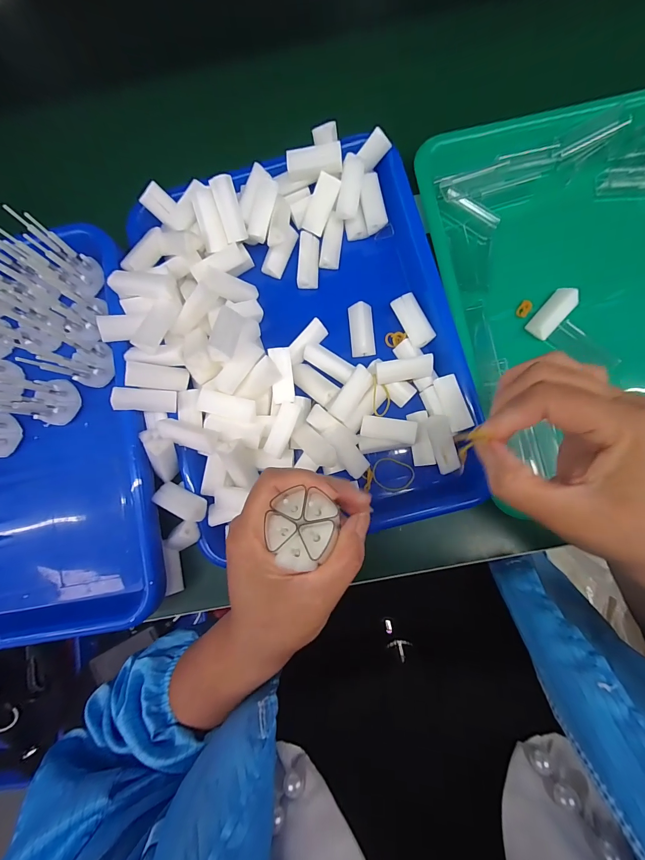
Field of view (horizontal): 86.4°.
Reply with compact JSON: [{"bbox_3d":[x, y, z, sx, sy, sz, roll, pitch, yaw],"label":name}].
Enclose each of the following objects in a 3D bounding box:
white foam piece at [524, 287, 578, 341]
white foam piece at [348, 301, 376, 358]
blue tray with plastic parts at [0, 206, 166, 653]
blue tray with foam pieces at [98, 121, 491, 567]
[{"bbox_3d":[0.200,-0.102,0.298,0.020,0.013,0.046,40,88,5],"label":"white foam piece"},{"bbox_3d":[0.035,-0.089,0.305,0.021,0.013,0.046,-5,85,2],"label":"white foam piece"},{"bbox_3d":[-0.265,0.013,0.281,0.244,0.077,0.327,-15,84,1],"label":"blue tray with plastic parts"},{"bbox_3d":[-0.028,-0.069,0.293,0.268,0.059,0.320,-15,84,1],"label":"blue tray with foam pieces"}]

